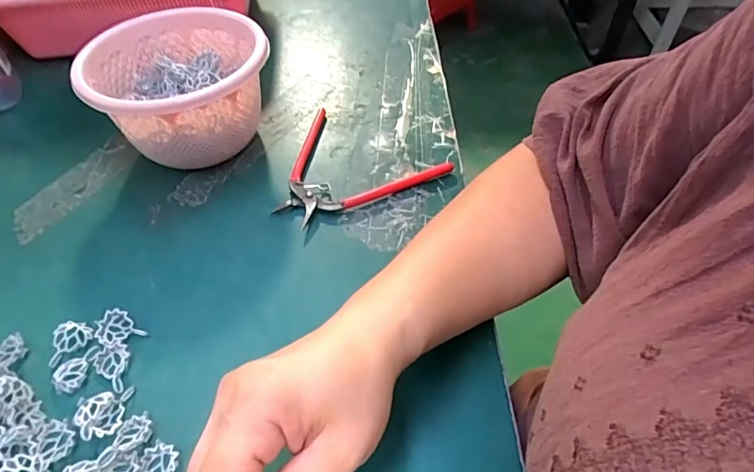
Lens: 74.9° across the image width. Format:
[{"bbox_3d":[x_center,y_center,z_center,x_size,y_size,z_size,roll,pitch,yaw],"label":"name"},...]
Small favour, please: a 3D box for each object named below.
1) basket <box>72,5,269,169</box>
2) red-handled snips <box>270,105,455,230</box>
[{"bbox_3d":[-0.163,-0.116,0.422,0.142,0.091,0.134,-1,49,1],"label":"basket"},{"bbox_3d":[-0.032,-0.070,0.431,0.145,0.010,0.127,-23,52,-17],"label":"red-handled snips"}]

